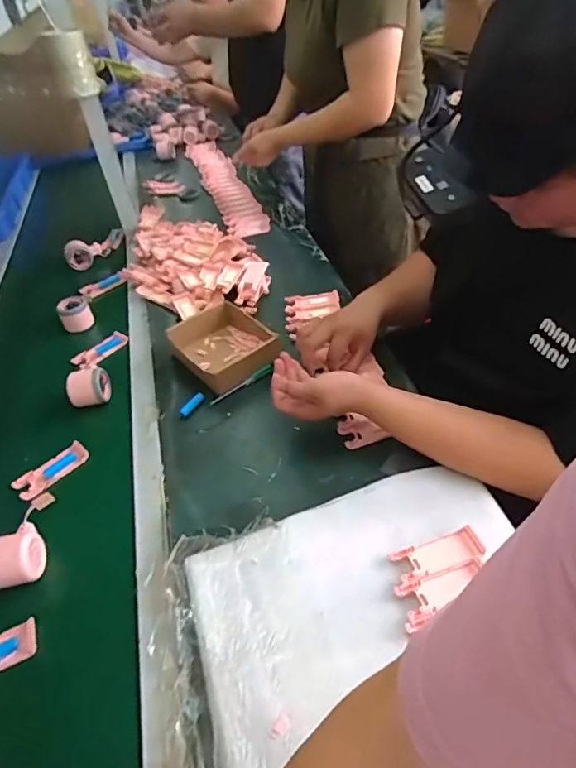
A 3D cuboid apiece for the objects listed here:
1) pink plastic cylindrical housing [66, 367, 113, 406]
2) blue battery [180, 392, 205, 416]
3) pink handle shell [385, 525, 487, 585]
[{"bbox_3d":[-0.330,0.005,0.832,0.066,0.057,0.068,-17,45,-10],"label":"pink plastic cylindrical housing"},{"bbox_3d":[-0.154,0.033,0.808,0.015,0.014,0.049,23,51,28],"label":"blue battery"},{"bbox_3d":[0.173,0.194,0.572,0.104,0.009,0.039,-17,45,-10],"label":"pink handle shell"}]

